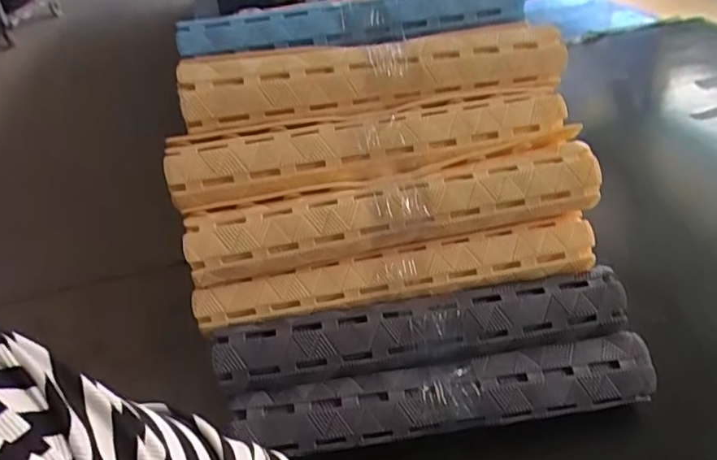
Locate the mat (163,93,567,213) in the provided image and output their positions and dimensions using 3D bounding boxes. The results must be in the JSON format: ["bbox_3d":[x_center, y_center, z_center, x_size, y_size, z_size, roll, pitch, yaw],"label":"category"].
[{"bbox_3d":[0.012,-0.087,0.546,0.391,0.047,0.064,-10,37,-4],"label":"mat"}]

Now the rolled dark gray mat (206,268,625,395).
[{"bbox_3d":[0.061,0.097,0.540,0.394,0.052,0.052,-9,37,-3],"label":"rolled dark gray mat"}]

